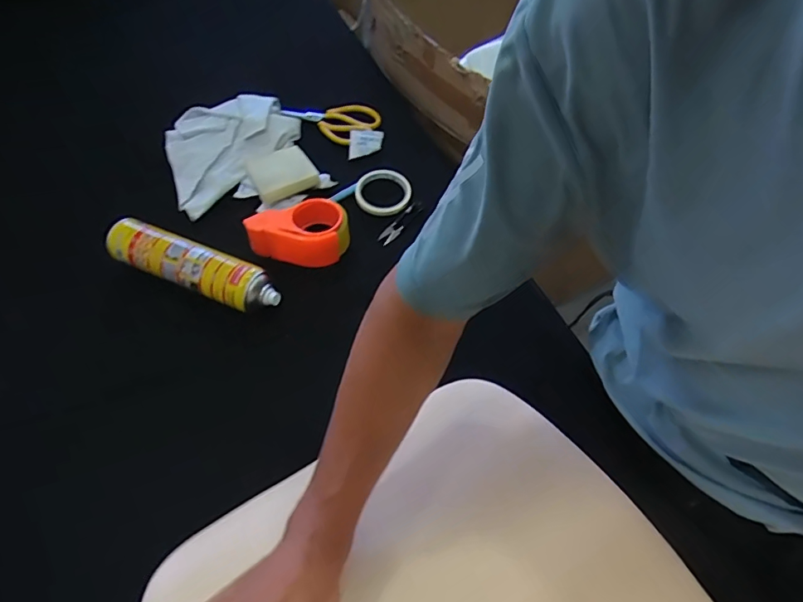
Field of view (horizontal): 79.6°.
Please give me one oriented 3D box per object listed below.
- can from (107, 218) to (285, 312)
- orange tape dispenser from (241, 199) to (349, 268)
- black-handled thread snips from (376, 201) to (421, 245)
[{"bbox_3d":[-0.292,-0.045,0.684,0.264,0.062,0.068,19,56,15],"label":"can"},{"bbox_3d":[-0.148,-0.099,0.722,0.145,0.065,0.084,-21,56,-14],"label":"orange tape dispenser"},{"bbox_3d":[-0.002,-0.125,0.776,0.021,0.016,0.096,32,60,23],"label":"black-handled thread snips"}]

